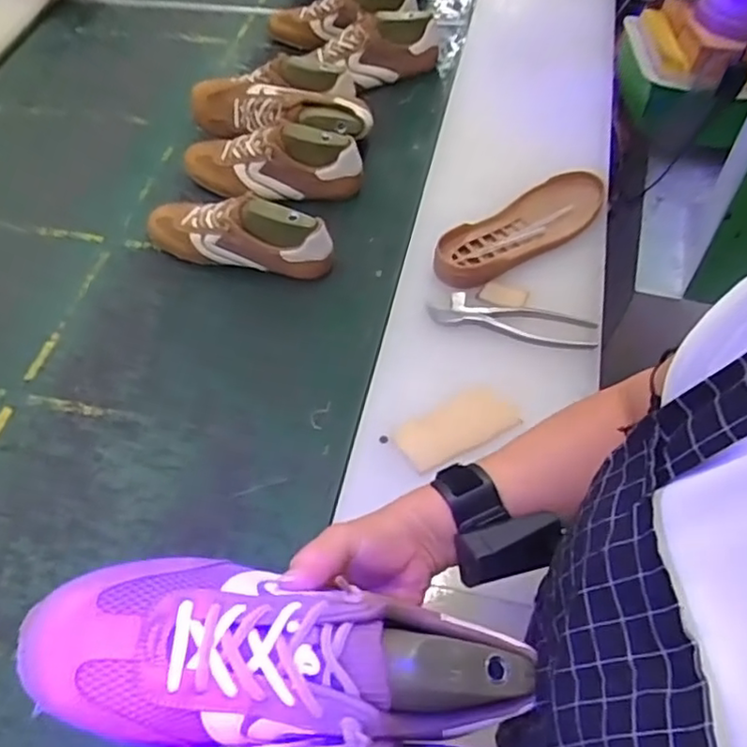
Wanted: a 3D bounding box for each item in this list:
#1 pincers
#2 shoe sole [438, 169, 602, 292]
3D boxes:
[{"bbox_3d":[0.159,-0.061,0.755,0.188,0.018,0.048,13,57,11],"label":"pincers"},{"bbox_3d":[0.189,-0.183,0.818,0.251,0.026,0.085,-32,60,-18],"label":"shoe sole"}]

